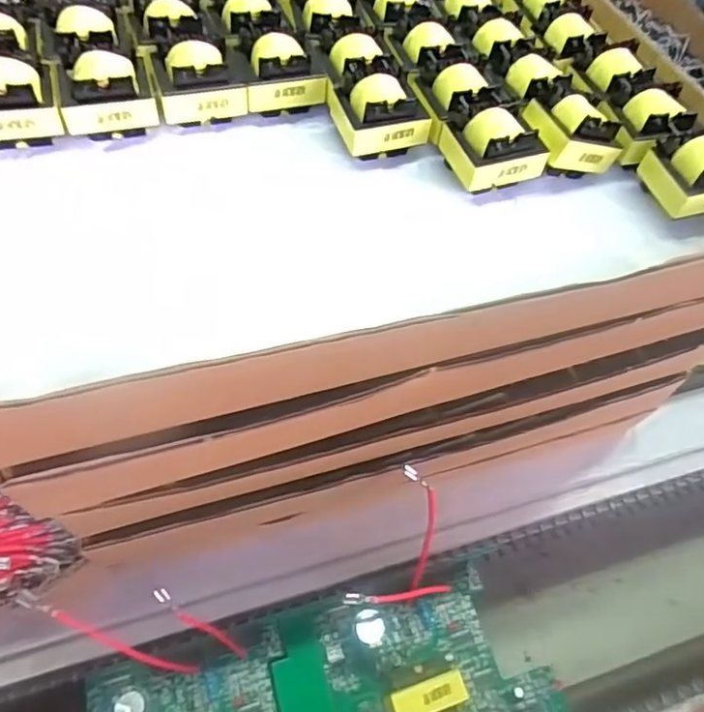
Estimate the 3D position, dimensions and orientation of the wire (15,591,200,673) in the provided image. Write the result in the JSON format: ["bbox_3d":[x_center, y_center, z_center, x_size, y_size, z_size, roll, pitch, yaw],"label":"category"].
[{"bbox_3d":[-0.107,0.126,0.259,0.013,0.096,0.008,-6,47,41],"label":"wire"}]

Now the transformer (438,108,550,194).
[{"bbox_3d":[0.057,-0.085,0.233,0.038,0.020,0.027,-13,59,-13],"label":"transformer"}]

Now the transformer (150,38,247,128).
[{"bbox_3d":[-0.064,-0.114,0.243,0.034,0.023,0.026,-16,60,-15],"label":"transformer"}]

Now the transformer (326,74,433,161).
[{"bbox_3d":[0.011,-0.099,0.241,0.038,0.026,0.027,-15,59,-15],"label":"transformer"}]

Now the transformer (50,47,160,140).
[{"bbox_3d":[-0.098,-0.105,0.232,0.035,0.030,0.026,-14,59,-14],"label":"transformer"}]

